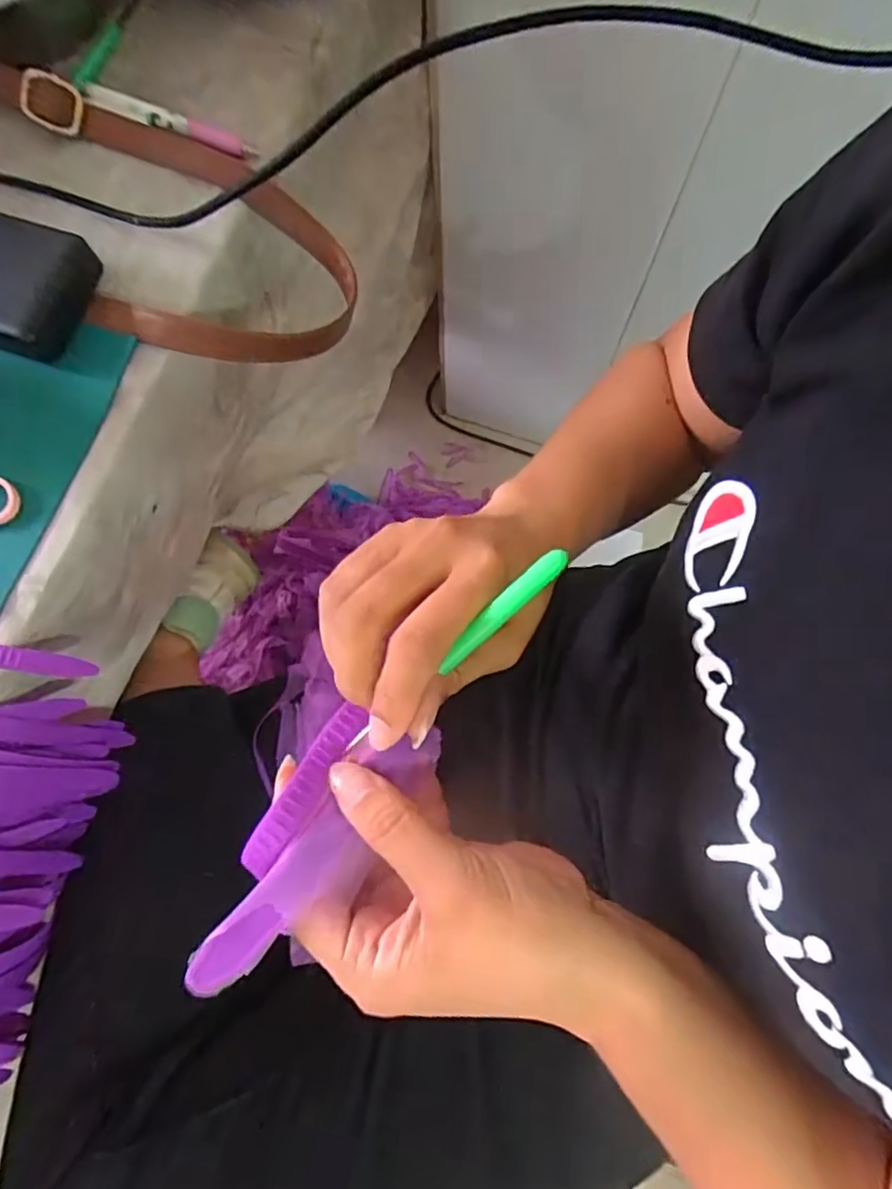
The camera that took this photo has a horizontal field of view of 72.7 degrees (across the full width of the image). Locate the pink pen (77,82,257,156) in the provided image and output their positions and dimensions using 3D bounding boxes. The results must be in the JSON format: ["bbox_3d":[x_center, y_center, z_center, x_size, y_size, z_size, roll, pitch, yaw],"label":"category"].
[{"bbox_3d":[-0.169,-0.290,0.371,0.117,0.006,0.014,22,77,6],"label":"pink pen"}]

